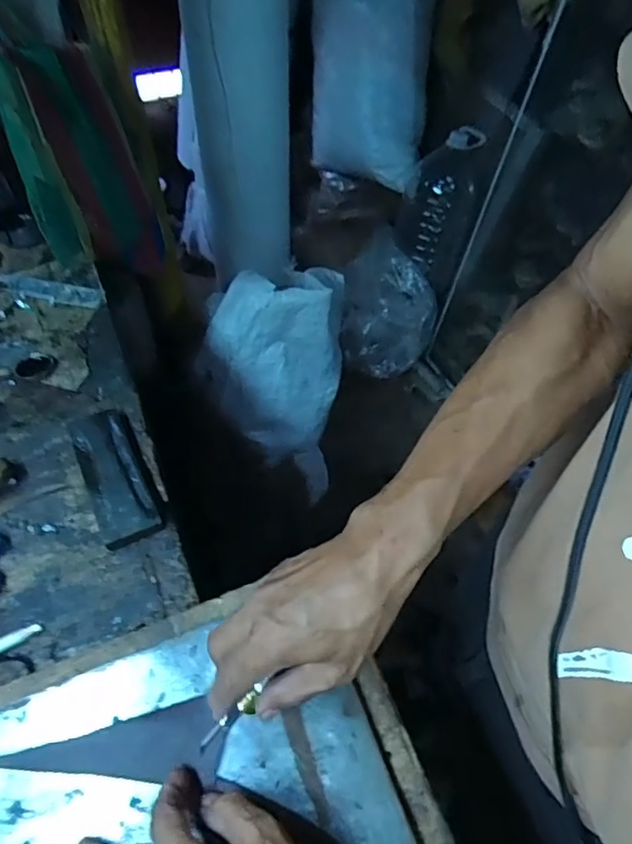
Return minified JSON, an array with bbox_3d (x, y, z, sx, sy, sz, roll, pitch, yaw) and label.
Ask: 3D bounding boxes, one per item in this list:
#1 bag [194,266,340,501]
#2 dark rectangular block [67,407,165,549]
[{"bbox_3d":[-0.090,-0.068,1.143,0.246,0.432,0.192,10,53,6],"label":"bag"},{"bbox_3d":[-0.191,0.050,0.540,0.056,0.022,0.150,-21,56,-17],"label":"dark rectangular block"}]

